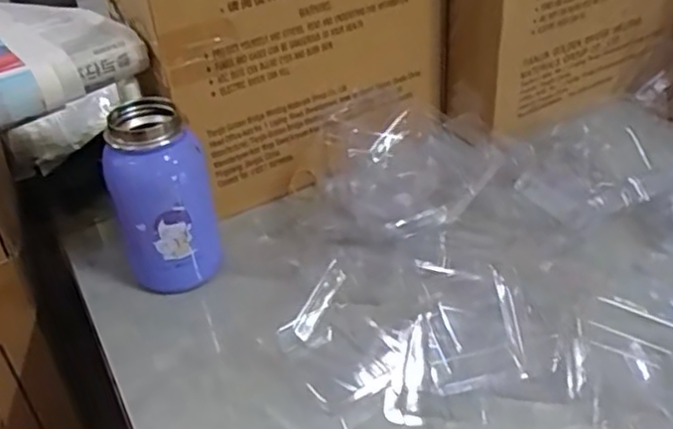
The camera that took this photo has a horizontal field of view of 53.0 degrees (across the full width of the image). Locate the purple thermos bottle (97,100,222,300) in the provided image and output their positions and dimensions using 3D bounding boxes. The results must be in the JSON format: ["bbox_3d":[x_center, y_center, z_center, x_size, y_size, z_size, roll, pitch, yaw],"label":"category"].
[{"bbox_3d":[-0.132,-0.010,0.516,0.070,0.137,0.062,-13,37,-12],"label":"purple thermos bottle"}]

